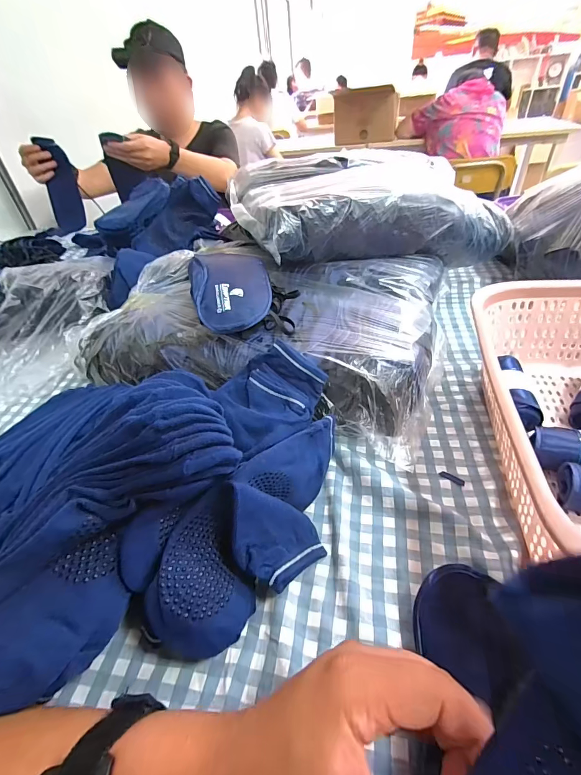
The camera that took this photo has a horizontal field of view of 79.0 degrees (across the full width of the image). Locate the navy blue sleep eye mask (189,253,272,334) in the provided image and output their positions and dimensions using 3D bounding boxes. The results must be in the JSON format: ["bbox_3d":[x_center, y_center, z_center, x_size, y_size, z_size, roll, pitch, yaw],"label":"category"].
[{"bbox_3d":[-0.070,-0.119,0.417,0.091,0.013,0.125,-12,58,-6],"label":"navy blue sleep eye mask"}]

